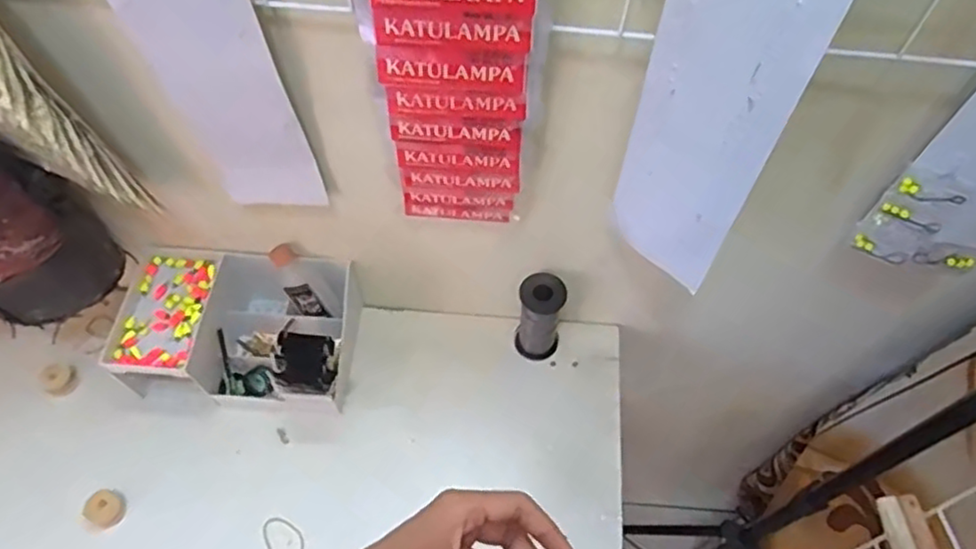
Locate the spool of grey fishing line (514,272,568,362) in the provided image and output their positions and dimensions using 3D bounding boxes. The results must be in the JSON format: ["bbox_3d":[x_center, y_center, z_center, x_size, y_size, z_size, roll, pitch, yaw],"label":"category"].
[{"bbox_3d":[0.058,0.047,0.751,0.051,0.120,0.051,8,59,4],"label":"spool of grey fishing line"}]

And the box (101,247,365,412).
[{"bbox_3d":[-0.268,0.057,0.753,0.237,0.108,0.165,7,59,4],"label":"box"}]

